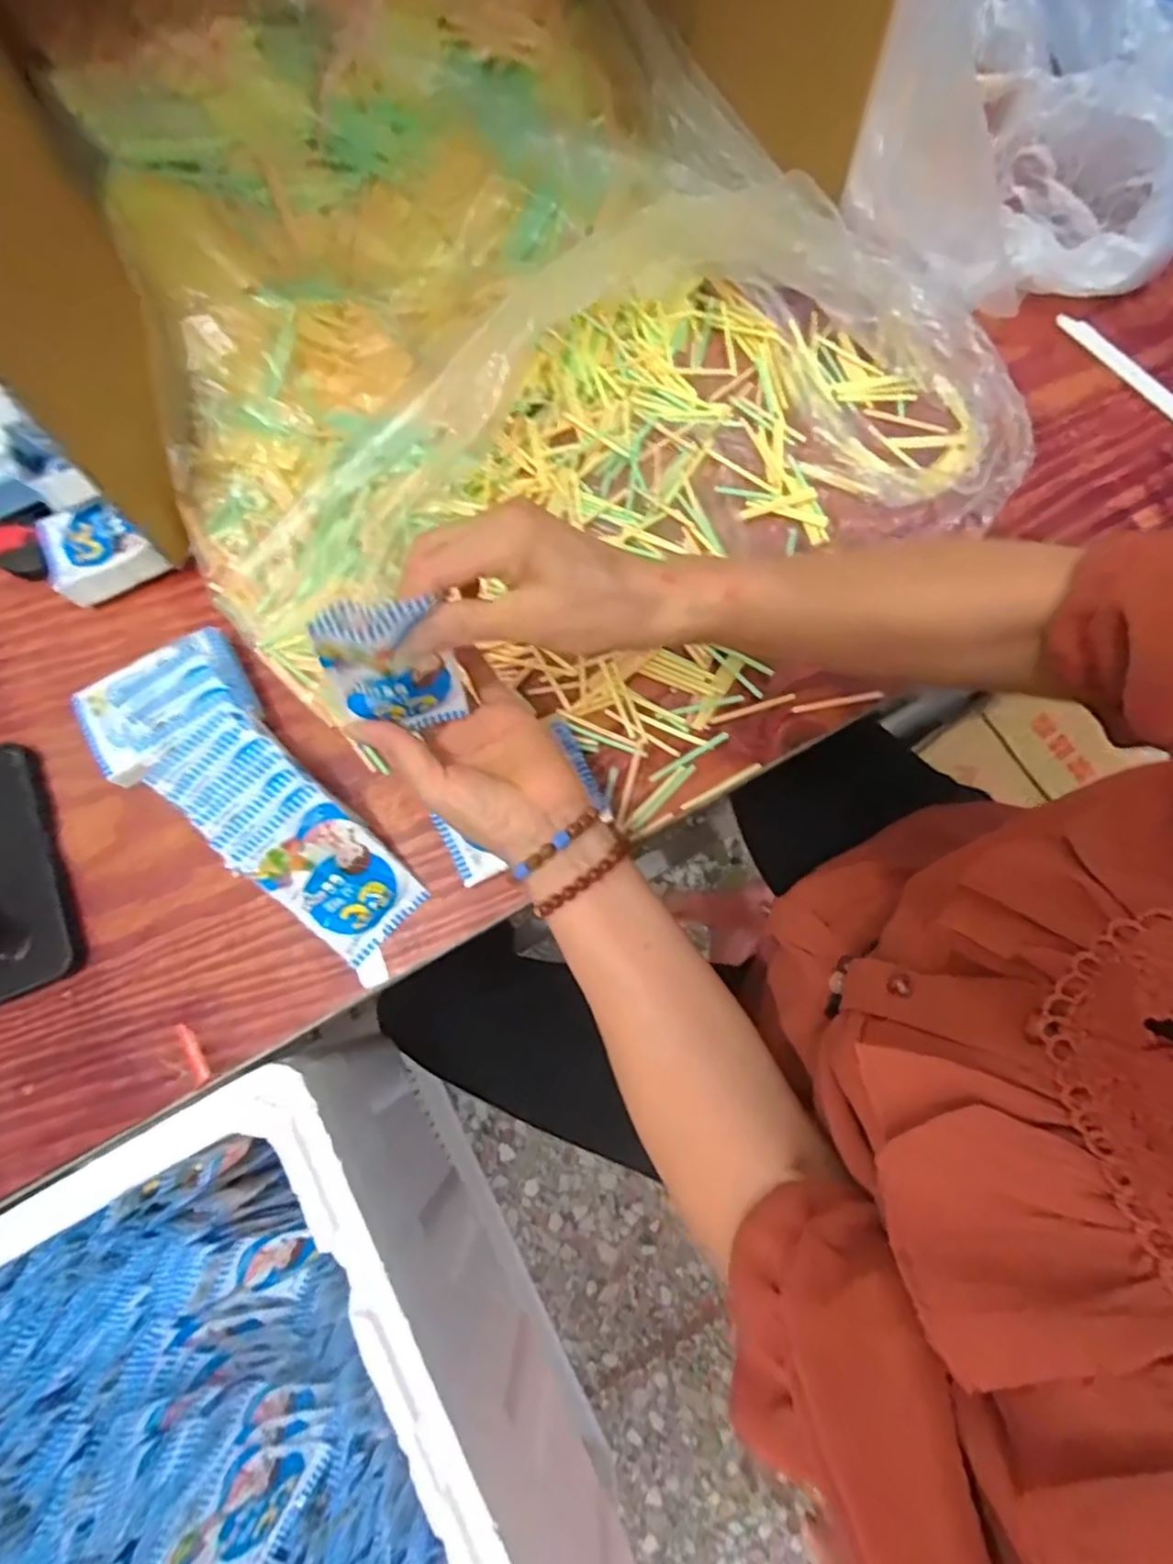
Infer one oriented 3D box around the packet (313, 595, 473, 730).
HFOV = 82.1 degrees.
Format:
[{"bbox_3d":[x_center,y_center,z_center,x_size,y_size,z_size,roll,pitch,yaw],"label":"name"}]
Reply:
[{"bbox_3d":[-0.095,-0.054,0.340,0.060,0.105,0.020,-23,70,0],"label":"packet"}]

